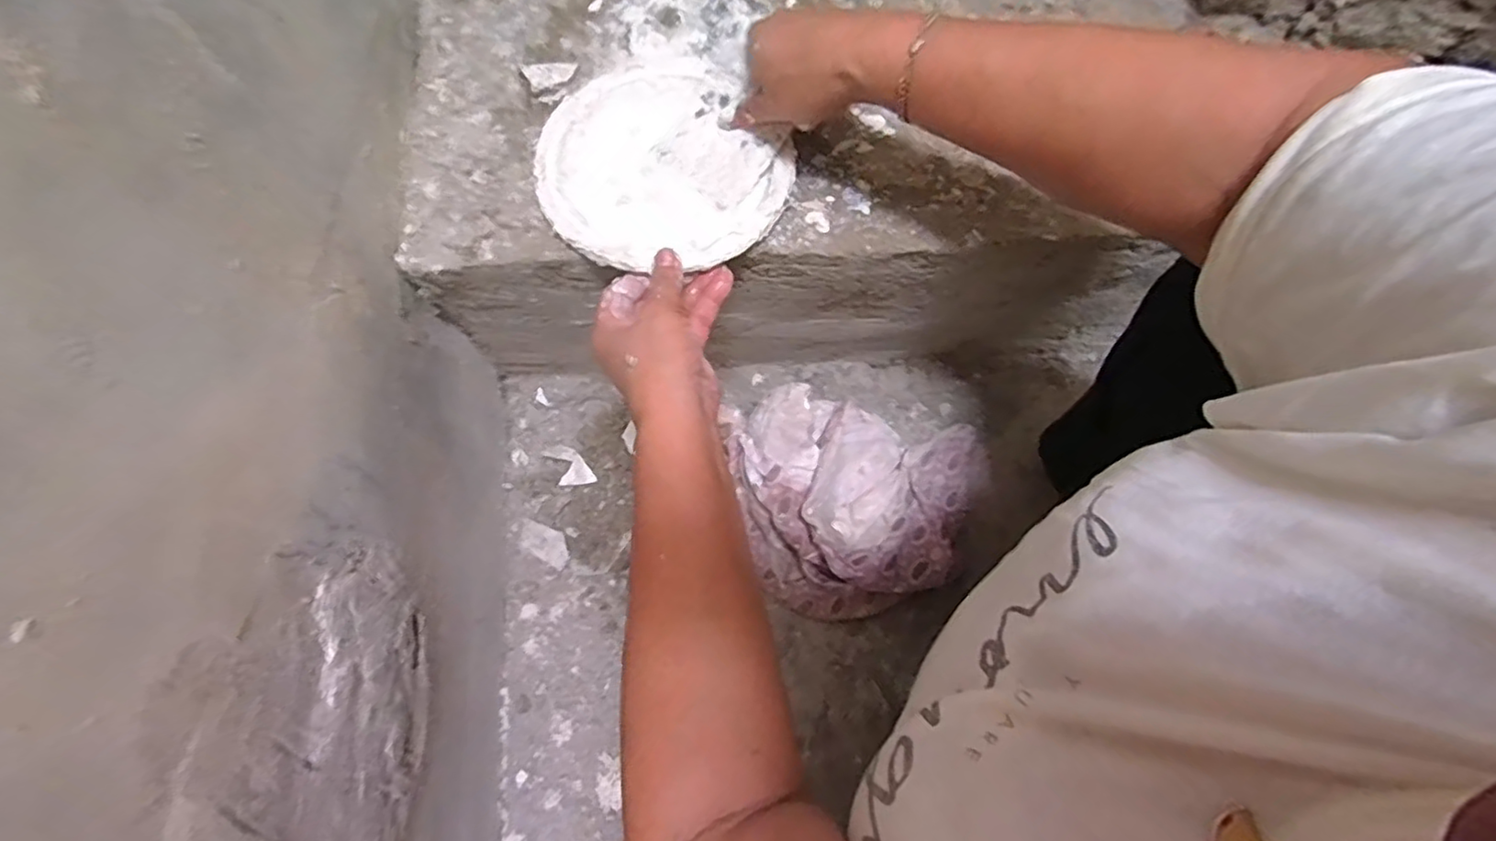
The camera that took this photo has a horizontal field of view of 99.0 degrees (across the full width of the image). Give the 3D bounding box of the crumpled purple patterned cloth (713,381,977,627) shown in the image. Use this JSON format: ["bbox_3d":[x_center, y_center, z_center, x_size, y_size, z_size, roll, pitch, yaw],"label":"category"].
[{"bbox_3d":[0.104,0.077,0.595,0.253,0.086,0.205,0,74,0],"label":"crumpled purple patterned cloth"}]

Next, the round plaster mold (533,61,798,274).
[{"bbox_3d":[-0.062,-0.177,0.444,0.171,0.016,0.157,0,74,0],"label":"round plaster mold"}]

